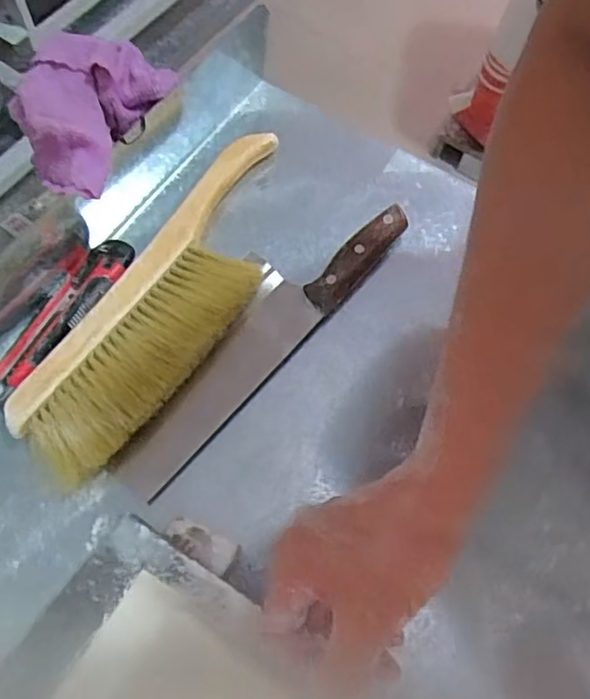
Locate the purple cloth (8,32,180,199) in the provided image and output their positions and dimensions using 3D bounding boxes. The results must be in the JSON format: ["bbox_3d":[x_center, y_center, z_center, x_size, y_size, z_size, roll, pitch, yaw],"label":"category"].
[{"bbox_3d":[-0.162,-0.185,0.461,0.095,0.044,0.134,23,67,5],"label":"purple cloth"}]

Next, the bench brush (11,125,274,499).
[{"bbox_3d":[-0.093,-0.047,0.496,0.103,0.034,0.330,32,68,10],"label":"bench brush"}]

